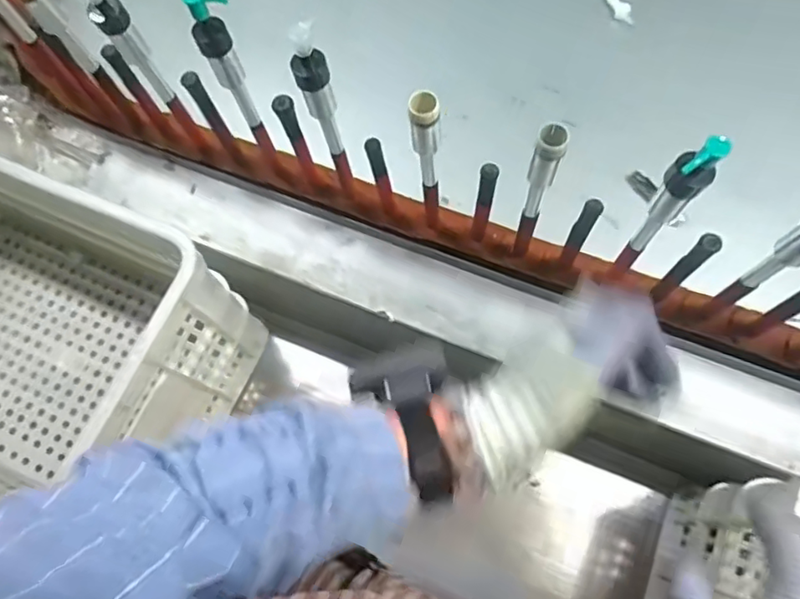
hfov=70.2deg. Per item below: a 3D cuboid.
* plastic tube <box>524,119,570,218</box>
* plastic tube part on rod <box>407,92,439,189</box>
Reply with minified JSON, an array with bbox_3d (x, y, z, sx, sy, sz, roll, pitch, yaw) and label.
[{"bbox_3d":[0.125,-0.109,0.506,0.024,0.122,0.023,23,72,10],"label":"plastic tube"},{"bbox_3d":[0.022,-0.138,0.522,0.025,0.127,0.023,-1,69,2],"label":"plastic tube part on rod"}]

